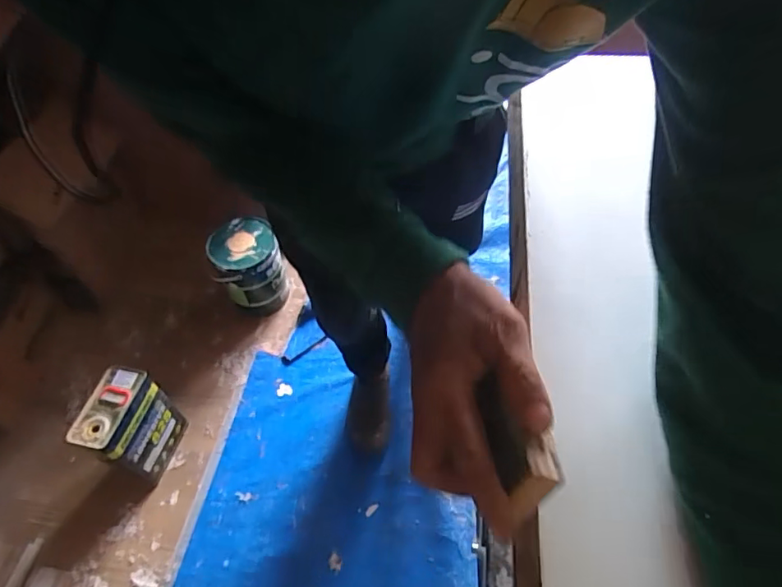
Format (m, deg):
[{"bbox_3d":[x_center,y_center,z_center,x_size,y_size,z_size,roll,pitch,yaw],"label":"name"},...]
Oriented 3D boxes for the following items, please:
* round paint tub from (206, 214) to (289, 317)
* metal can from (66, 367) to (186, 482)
[{"bbox_3d":[-0.373,-0.056,1.392,0.173,0.242,0.160,-2,53,3],"label":"round paint tub"},{"bbox_3d":[-0.560,0.297,1.142,0.093,0.267,0.164,11,55,11],"label":"metal can"}]

